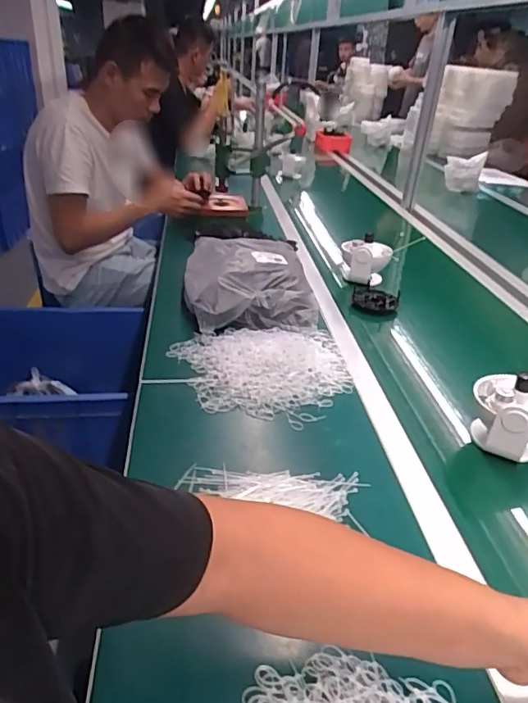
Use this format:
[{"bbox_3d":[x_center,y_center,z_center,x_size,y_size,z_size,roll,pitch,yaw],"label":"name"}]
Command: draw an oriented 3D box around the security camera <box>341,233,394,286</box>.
[{"bbox_3d":[0.248,-0.220,1.248,0.118,0.103,0.095,9,30,9],"label":"security camera"}]

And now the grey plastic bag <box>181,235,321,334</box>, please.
[{"bbox_3d":[-0.039,-0.156,1.106,0.251,0.079,0.339,-1,32,-9],"label":"grey plastic bag"}]

